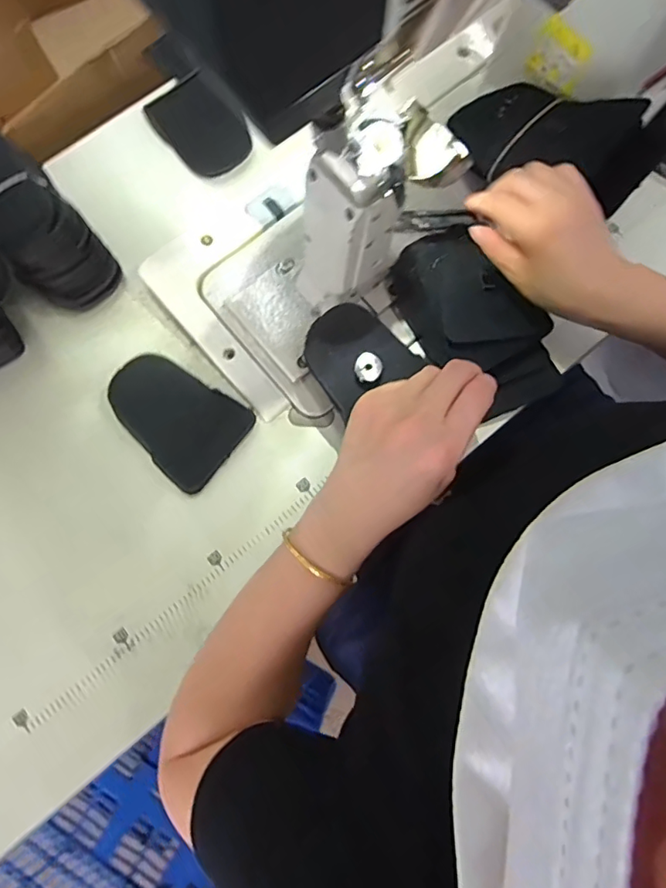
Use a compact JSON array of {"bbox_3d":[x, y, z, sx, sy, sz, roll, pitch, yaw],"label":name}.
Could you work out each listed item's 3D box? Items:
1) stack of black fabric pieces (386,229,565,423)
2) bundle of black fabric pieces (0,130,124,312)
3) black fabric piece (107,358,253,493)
[{"bbox_3d":[0.129,-0.112,0.480,0.094,0.035,0.173,-29,76,-7],"label":"stack of black fabric pieces"},{"bbox_3d":[-0.275,-0.206,0.497,0.083,0.105,0.129,-36,76,-6],"label":"bundle of black fabric pieces"},{"bbox_3d":[-0.150,-0.027,0.493,0.131,0.008,0.091,36,80,12],"label":"black fabric piece"}]

